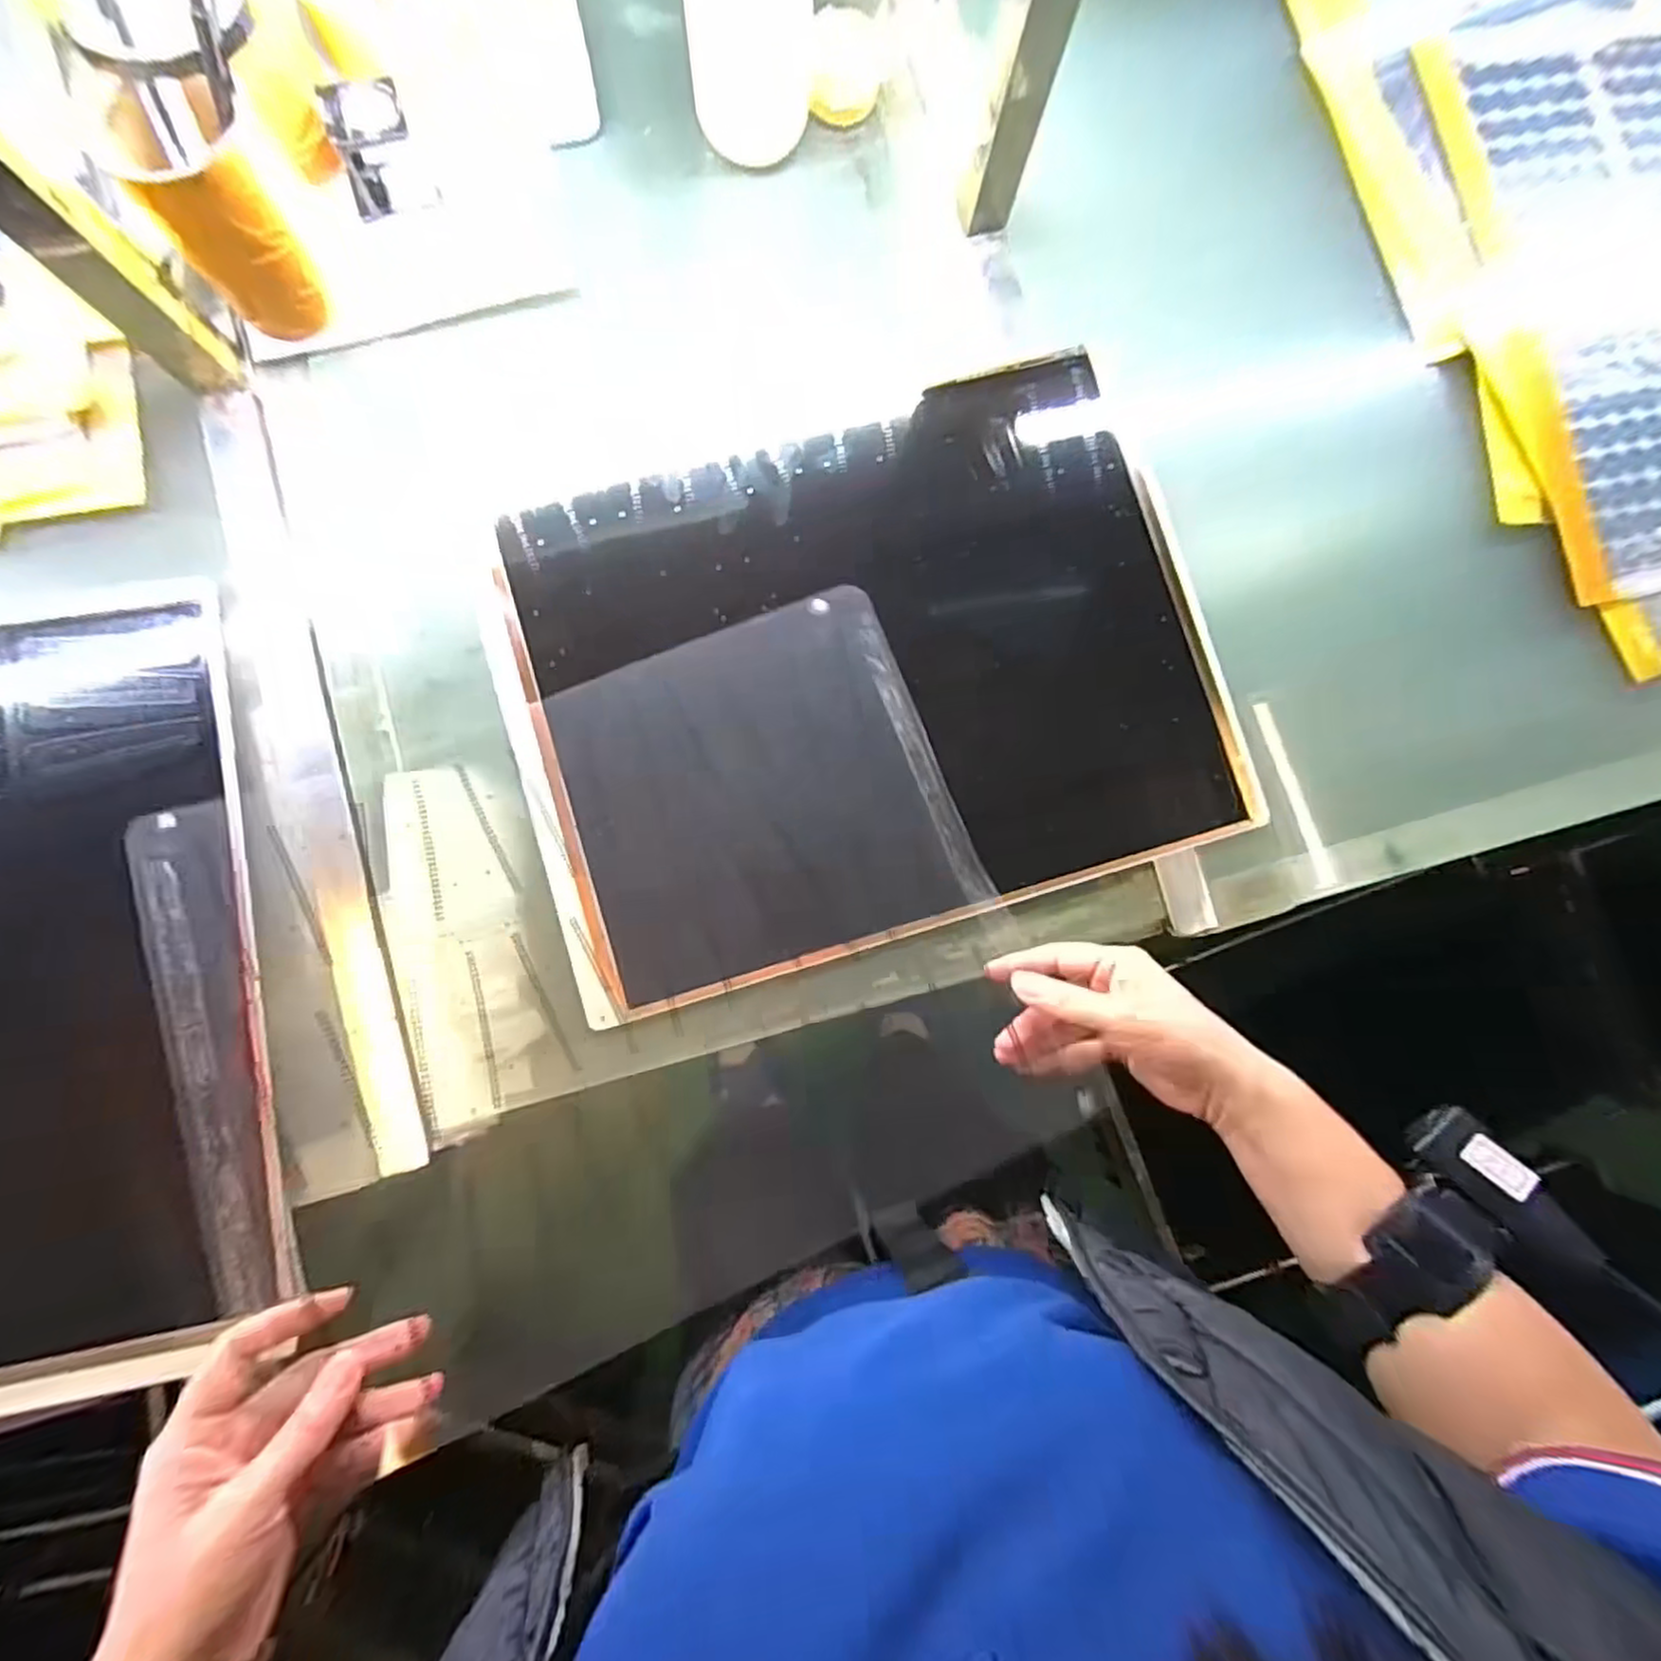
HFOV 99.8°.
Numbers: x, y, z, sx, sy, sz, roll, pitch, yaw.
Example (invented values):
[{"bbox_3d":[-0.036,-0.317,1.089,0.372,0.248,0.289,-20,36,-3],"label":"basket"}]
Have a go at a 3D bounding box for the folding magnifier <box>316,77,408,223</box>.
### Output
[{"bbox_3d":[-0.278,-0.417,0.428,0.053,0.050,0.037,-23,87,-7],"label":"folding magnifier"}]

